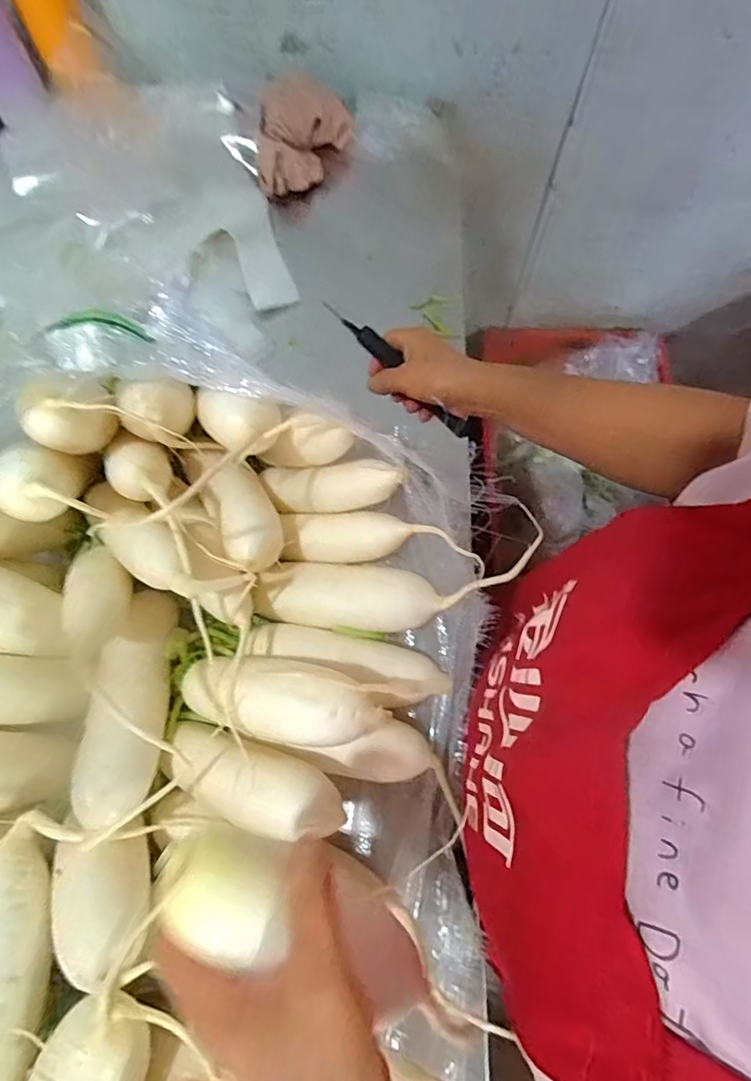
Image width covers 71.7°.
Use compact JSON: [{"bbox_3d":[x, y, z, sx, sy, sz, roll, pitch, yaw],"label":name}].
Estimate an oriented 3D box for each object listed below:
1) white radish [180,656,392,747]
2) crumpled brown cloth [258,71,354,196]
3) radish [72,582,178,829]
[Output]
[{"bbox_3d":[-0.079,0.120,0.403,0.166,0.052,0.059,4,70,18],"label":"white radish"},{"bbox_3d":[-0.093,-0.540,0.697,0.119,0.034,0.146,2,92,-22],"label":"crumpled brown cloth"},{"bbox_3d":[-0.195,0.130,0.419,0.056,0.047,0.182,-4,51,-1],"label":"radish"}]

